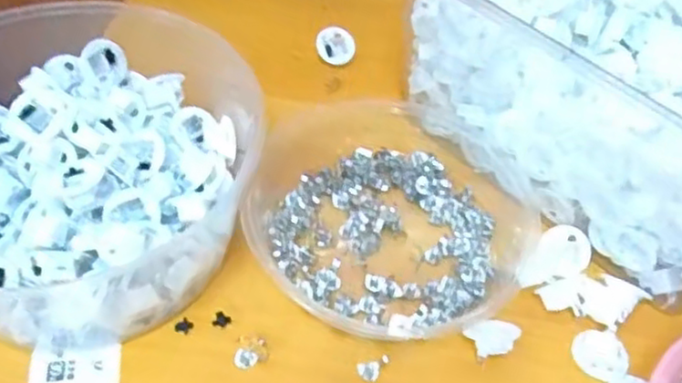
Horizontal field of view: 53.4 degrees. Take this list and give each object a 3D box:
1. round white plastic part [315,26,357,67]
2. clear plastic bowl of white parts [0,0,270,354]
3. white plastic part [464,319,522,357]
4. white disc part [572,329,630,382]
[{"bbox_3d":[-0.004,-0.125,0.583,0.035,0.004,0.034,3,79,-16],"label":"round white plastic part"},{"bbox_3d":[-0.165,-0.022,0.428,0.203,0.101,0.223,2,50,-2],"label":"clear plastic bowl of white parts"},{"bbox_3d":[0.091,0.090,0.410,0.031,0.018,0.019,-3,50,-7],"label":"white plastic part"},{"bbox_3d":[0.159,0.098,0.413,0.028,0.009,0.031,-32,59,-27],"label":"white disc part"}]

